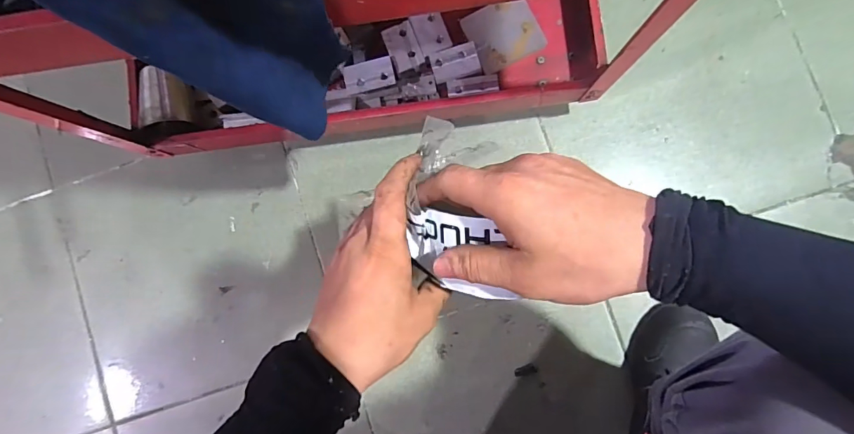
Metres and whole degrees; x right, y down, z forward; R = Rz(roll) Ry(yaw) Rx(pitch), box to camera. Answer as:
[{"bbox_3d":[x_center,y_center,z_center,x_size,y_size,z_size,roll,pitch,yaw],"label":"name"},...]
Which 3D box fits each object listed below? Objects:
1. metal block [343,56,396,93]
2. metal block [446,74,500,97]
[{"bbox_3d":[-0.082,-0.201,0.616,0.069,0.017,0.042,-9,86,4],"label":"metal block"},{"bbox_3d":[0.065,-0.183,0.611,0.071,0.014,0.026,-5,86,4],"label":"metal block"}]

